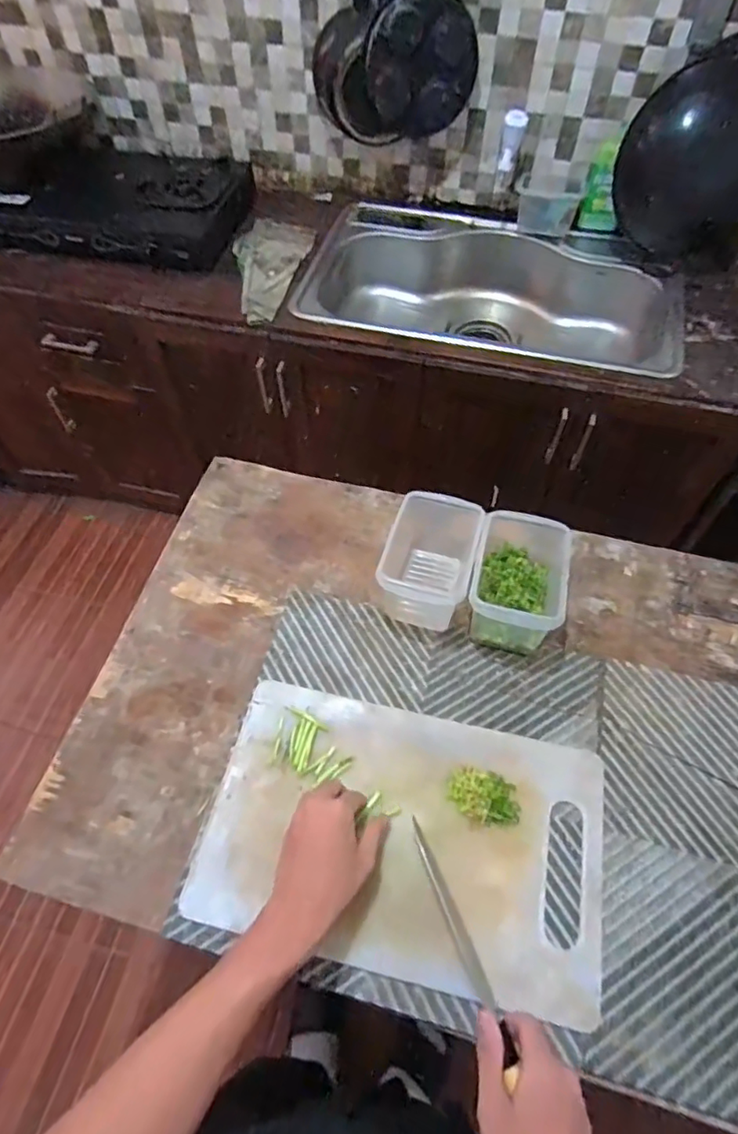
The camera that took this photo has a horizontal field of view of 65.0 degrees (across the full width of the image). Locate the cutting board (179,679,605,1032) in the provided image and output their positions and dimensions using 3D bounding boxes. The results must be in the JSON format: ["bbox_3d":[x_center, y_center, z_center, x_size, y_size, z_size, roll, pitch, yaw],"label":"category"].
[{"bbox_3d":[0.035,0.270,0.594,0.392,0.019,0.243,11,59,8],"label":"cutting board"}]

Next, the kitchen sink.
[{"bbox_3d":[0.288,-0.614,1.442,0.862,0.221,0.478,17,59,11],"label":"kitchen sink"}]

